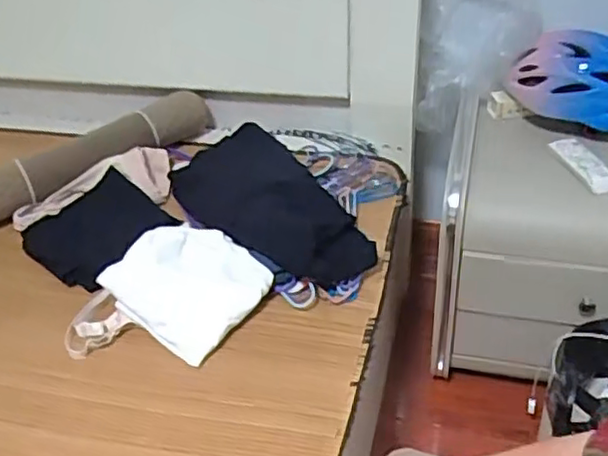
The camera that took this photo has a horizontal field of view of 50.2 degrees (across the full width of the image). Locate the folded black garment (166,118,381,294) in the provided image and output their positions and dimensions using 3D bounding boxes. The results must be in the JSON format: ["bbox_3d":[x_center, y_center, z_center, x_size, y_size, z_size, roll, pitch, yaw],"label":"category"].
[{"bbox_3d":[-0.080,-0.058,1.036,0.170,0.080,0.433,-24,42,-22],"label":"folded black garment"}]

